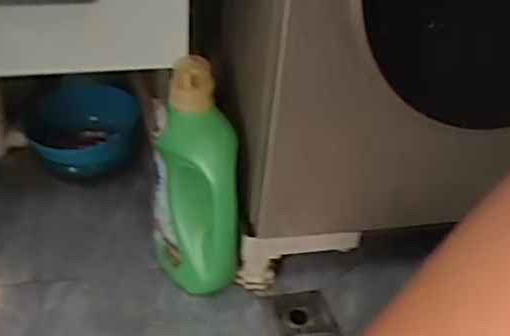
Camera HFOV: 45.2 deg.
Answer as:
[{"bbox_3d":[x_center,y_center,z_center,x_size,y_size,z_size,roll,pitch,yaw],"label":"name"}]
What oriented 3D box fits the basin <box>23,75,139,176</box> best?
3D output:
[{"bbox_3d":[-0.301,-0.074,1.088,0.187,0.110,0.187,4,35,-3],"label":"basin"}]

